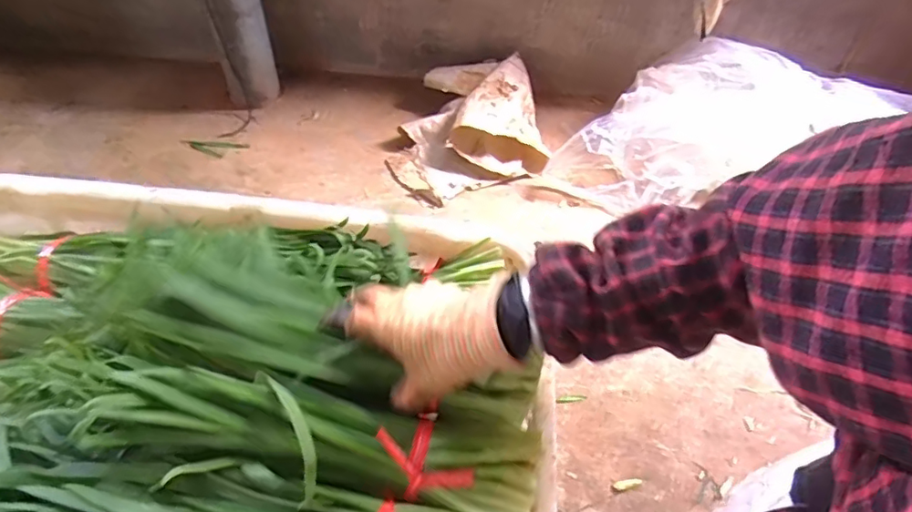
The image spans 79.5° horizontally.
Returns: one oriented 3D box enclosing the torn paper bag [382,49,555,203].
[{"bbox_3d":[0.014,-0.276,1.145,0.332,0.118,0.302,-15,53,-14],"label":"torn paper bag"}]

